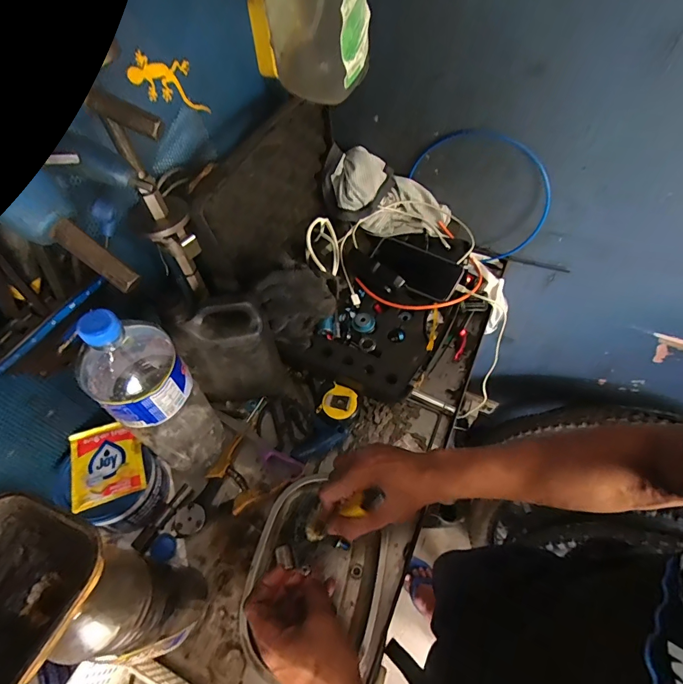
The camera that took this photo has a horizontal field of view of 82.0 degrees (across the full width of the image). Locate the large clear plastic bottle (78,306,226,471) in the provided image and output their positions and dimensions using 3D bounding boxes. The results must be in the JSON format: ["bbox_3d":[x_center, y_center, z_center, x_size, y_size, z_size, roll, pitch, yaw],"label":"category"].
[{"bbox_3d":[-0.211,0.060,0.458,0.095,0.304,0.104,0,56,0],"label":"large clear plastic bottle"}]

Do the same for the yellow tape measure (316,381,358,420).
[{"bbox_3d":[-0.003,0.094,0.606,0.053,0.025,0.054,20,58,12],"label":"yellow tape measure"}]

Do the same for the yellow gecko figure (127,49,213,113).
[{"bbox_3d":[-0.190,-0.293,0.441,0.016,0.048,0.107,28,23,16],"label":"yellow gecko figure"}]

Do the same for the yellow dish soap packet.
[{"bbox_3d":[-0.283,0.144,0.472,0.079,0.009,0.094,-19,58,-13],"label":"yellow dish soap packet"}]

